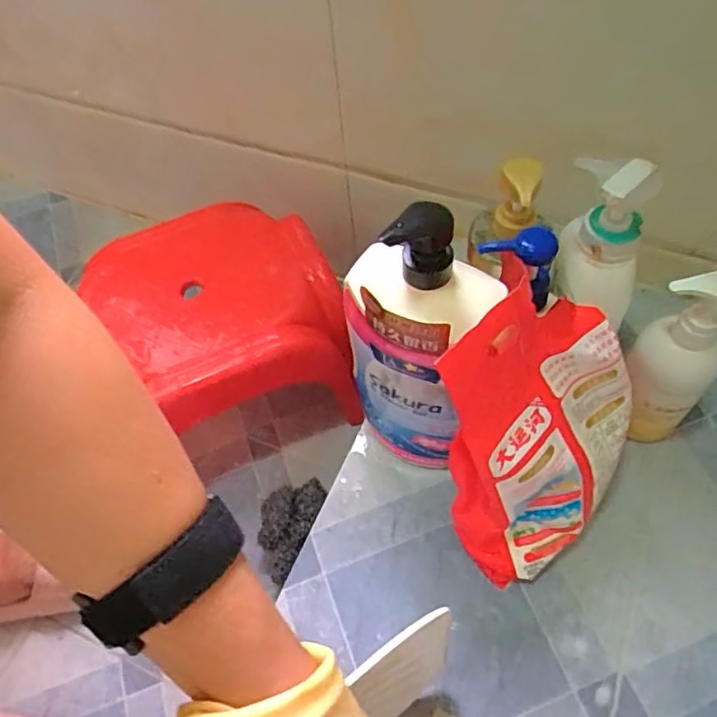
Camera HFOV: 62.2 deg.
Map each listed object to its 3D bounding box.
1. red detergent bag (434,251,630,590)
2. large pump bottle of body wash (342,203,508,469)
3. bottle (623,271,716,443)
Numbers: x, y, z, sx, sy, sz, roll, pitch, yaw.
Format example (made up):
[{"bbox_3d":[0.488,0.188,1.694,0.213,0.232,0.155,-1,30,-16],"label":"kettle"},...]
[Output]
[{"bbox_3d":[0.142,0.064,0.483,0.144,0.252,0.164,31,65,20],"label":"red detergent bag"},{"bbox_3d":[0.050,-0.005,0.501,0.075,0.302,0.113,-41,65,-19],"label":"large pump bottle of body wash"},{"bbox_3d":[0.272,0.011,0.522,0.058,0.212,0.072,-41,65,-19],"label":"bottle"}]

